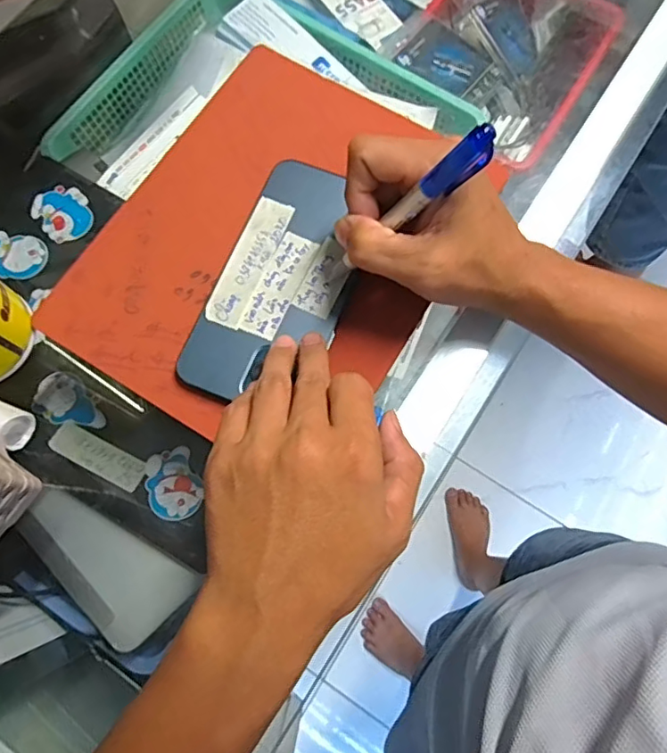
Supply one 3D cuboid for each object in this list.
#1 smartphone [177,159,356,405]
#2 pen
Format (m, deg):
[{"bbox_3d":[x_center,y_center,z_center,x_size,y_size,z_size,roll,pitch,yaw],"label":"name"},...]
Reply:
[{"bbox_3d":[-0.031,-0.056,0.333,0.076,0.006,0.156,24,76,6],"label":"smartphone"},{"bbox_3d":[0.033,-0.081,0.284,0.015,0.130,0.012,0,71,-34],"label":"pen"}]

